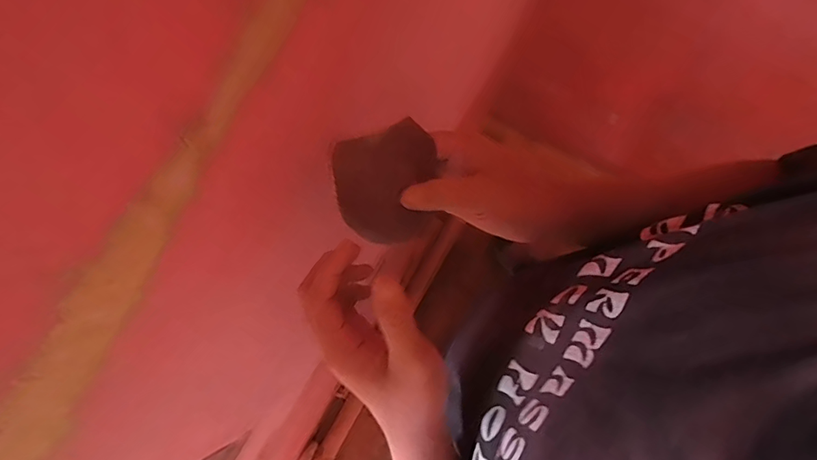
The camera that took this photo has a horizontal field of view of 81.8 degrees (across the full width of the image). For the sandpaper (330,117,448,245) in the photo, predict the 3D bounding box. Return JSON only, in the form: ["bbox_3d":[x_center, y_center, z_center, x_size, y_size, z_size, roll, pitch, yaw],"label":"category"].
[{"bbox_3d":[-0.012,-0.032,0.362,0.084,0.093,0.016,-21,34,-18],"label":"sandpaper"}]

